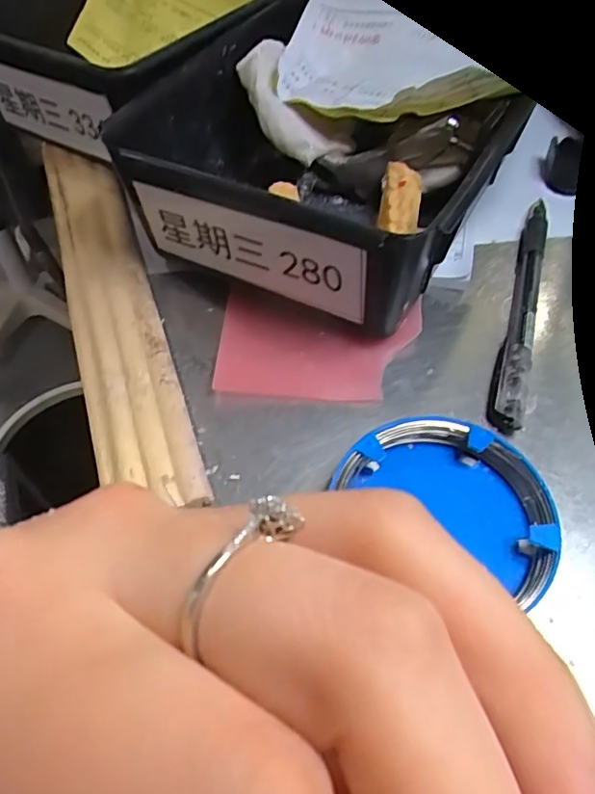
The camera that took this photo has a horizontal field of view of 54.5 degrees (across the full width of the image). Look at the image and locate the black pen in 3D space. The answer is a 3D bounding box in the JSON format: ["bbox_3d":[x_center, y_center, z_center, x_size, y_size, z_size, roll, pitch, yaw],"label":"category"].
[{"bbox_3d":[0.108,-0.046,0.276,0.013,0.012,0.152,16,55,10],"label":"black pen"}]

